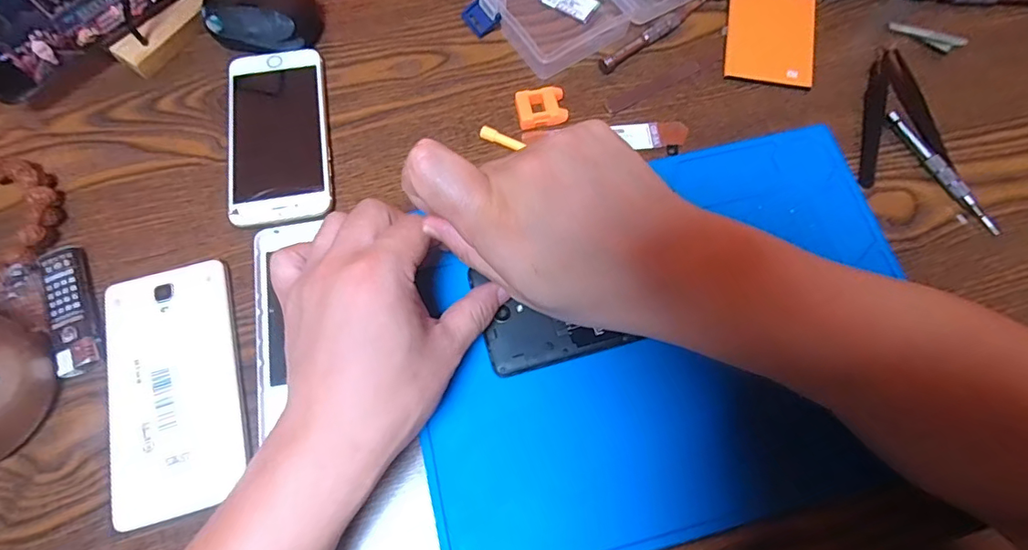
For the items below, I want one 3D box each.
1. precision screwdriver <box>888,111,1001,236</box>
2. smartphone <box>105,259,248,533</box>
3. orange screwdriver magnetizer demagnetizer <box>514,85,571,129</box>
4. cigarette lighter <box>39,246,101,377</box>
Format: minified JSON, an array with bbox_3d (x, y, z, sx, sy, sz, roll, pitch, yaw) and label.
[{"bbox_3d":[0.298,-0.073,0.354,0.009,0.009,0.104,-27,74,-9],"label":"precision screwdriver"},{"bbox_3d":[-0.197,0.064,0.298,0.070,0.011,0.140,-16,72,-6],"label":"smartphone"},{"bbox_3d":[0.019,-0.118,0.363,0.035,0.013,0.027,-8,72,-3],"label":"orange screwdriver magnetizer demagnetizer"},{"bbox_3d":[-0.269,0.020,0.311,0.024,0.012,0.082,-23,73,-8],"label":"cigarette lighter"}]

